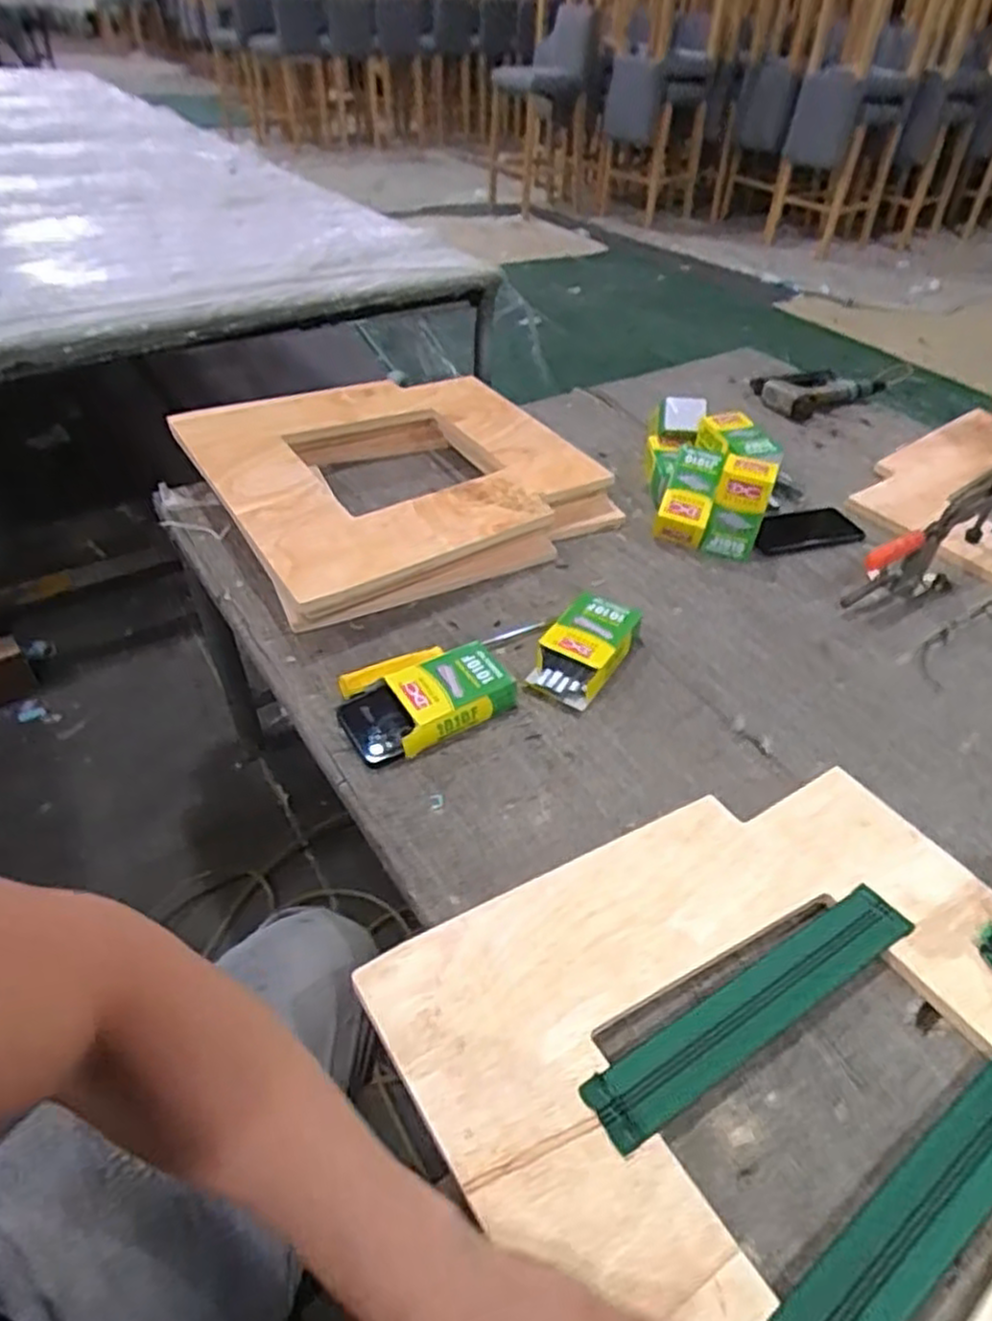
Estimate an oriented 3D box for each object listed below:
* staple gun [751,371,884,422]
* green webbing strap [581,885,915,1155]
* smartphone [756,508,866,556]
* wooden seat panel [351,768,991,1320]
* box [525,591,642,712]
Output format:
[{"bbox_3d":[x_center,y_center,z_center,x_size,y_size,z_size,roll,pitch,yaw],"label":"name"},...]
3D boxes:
[{"bbox_3d":[0.588,-0.510,1.395,0.236,0.046,0.148,-21,47,-24],"label":"staple gun"},{"bbox_3d":[0.190,0.245,0.542,0.287,0.006,0.046,-22,48,-25],"label":"green webbing strap"},{"bbox_3d":[0.422,-0.180,1.035,0.165,0.007,0.088,-9,44,-13],"label":"smartphone"},{"bbox_3d":[0.222,0.285,0.492,0.461,0.019,0.462,-22,48,-25],"label":"wooden seat panel"},{"bbox_3d":[0.096,-0.016,0.819,0.081,0.039,0.142,26,47,24],"label":"box"}]

